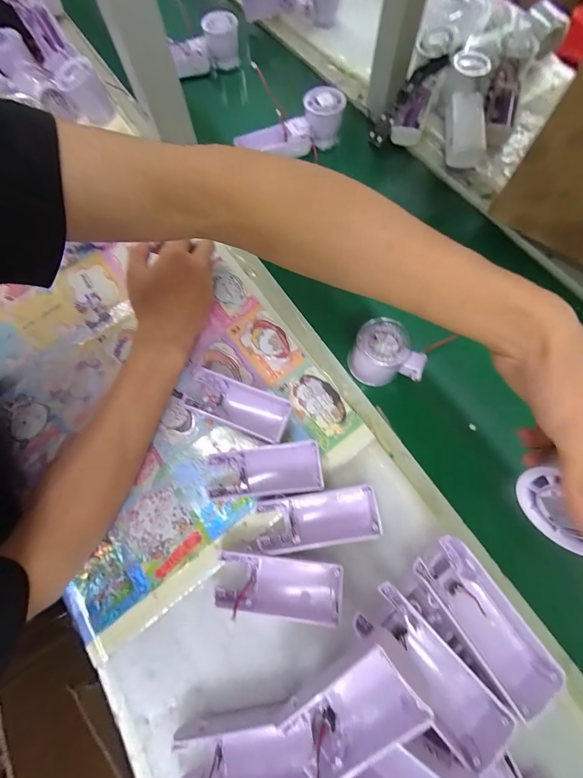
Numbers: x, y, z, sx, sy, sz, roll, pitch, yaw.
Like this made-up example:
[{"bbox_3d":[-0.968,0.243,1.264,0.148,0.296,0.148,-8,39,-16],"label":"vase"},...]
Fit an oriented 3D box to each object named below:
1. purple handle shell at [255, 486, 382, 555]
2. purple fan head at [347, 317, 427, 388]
[{"bbox_3d":[0.023,0.118,0.276,0.107,0.030,0.044,-8,72,-1],"label":"purple handle shell"},{"bbox_3d":[0.102,-0.039,0.326,0.076,0.040,0.055,7,72,5],"label":"purple fan head"}]

